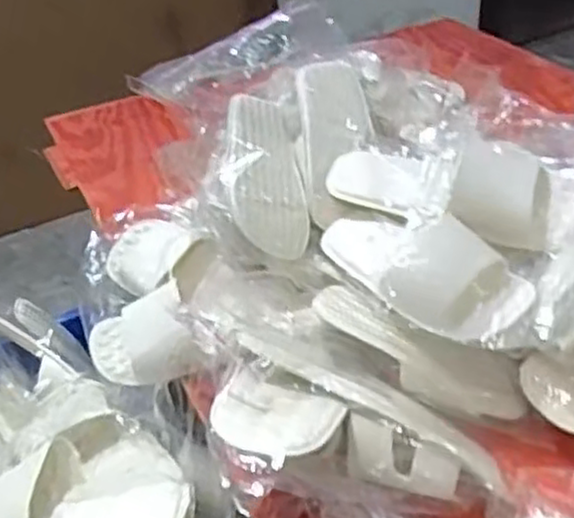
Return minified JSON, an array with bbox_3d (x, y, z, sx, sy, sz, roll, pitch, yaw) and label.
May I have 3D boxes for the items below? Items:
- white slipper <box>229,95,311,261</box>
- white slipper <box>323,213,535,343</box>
[{"bbox_3d":[-0.026,-0.107,0.818,0.104,0.046,0.226,17,57,-29],"label":"white slipper"},{"bbox_3d":[0.125,0.005,0.720,0.232,0.047,0.102,27,73,38],"label":"white slipper"}]

